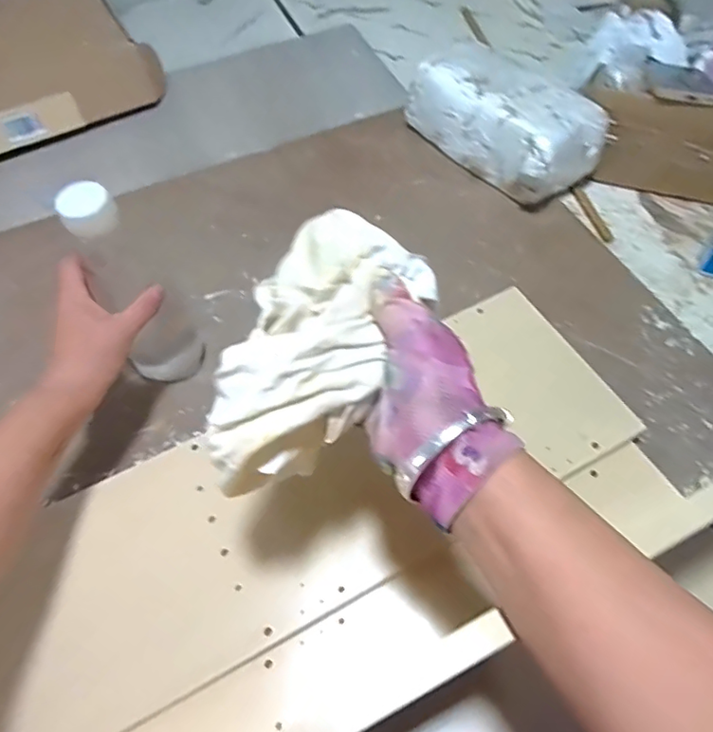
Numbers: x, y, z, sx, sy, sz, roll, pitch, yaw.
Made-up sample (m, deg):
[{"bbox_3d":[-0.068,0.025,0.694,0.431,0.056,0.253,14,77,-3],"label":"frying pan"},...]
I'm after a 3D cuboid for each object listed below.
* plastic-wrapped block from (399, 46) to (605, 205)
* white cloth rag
[{"bbox_3d":[0.189,-0.317,0.718,0.120,0.111,0.236,-34,62,-17],"label":"plastic-wrapped block"},{"bbox_3d":[-0.027,-0.013,0.310,0.092,0.051,0.167,20,69,14],"label":"white cloth rag"}]

